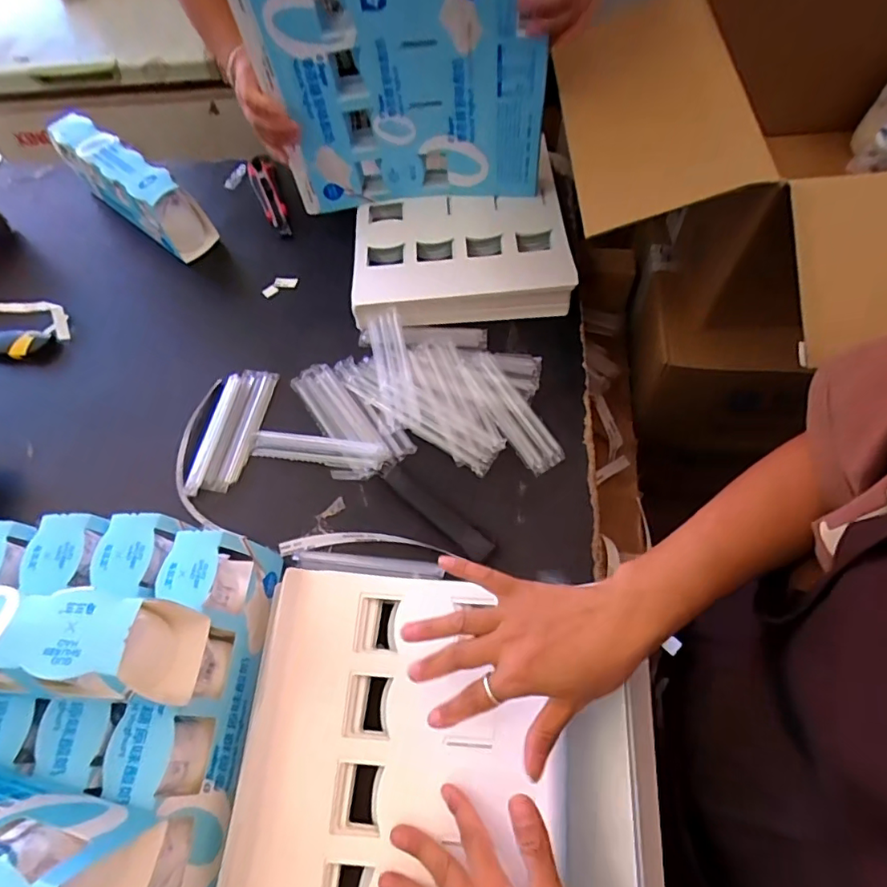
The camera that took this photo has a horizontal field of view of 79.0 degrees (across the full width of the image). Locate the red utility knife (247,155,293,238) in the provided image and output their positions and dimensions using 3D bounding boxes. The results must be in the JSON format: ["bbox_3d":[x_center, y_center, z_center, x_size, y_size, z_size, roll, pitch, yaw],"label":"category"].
[{"bbox_3d":[-0.256,-0.368,0.796,0.039,0.024,0.172,-21,63,-7],"label":"red utility knife"}]

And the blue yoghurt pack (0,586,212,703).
[{"bbox_3d":[-0.308,0.140,0.377,0.298,0.091,0.060,1,62,4],"label":"blue yoghurt pack"}]

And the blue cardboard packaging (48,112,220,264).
[{"bbox_3d":[-0.439,-0.363,0.768,0.252,0.113,0.069,38,70,21],"label":"blue cardboard packaging"}]

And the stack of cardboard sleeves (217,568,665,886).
[{"bbox_3d":[0.004,0.250,0.429,0.325,0.041,0.278,3,62,6],"label":"stack of cardboard sleeves"}]

